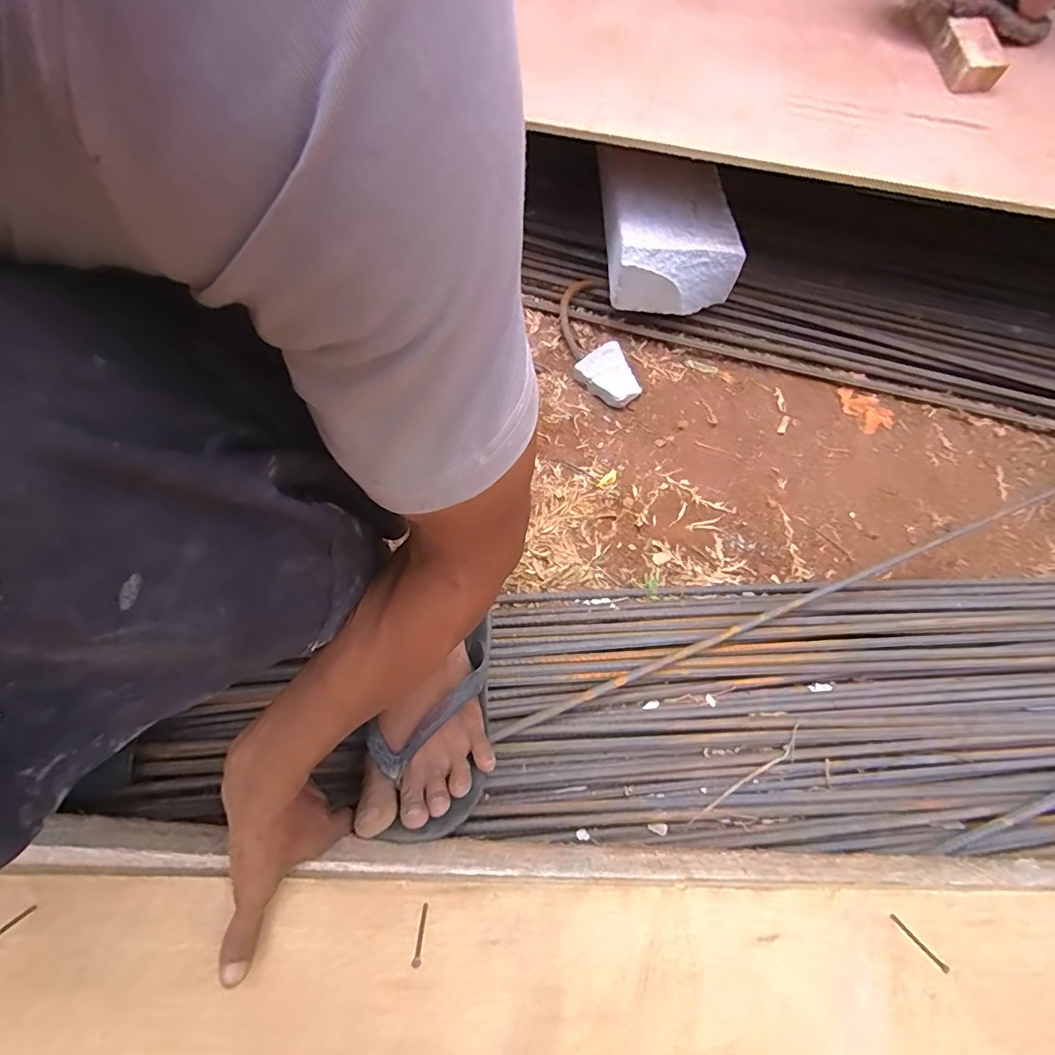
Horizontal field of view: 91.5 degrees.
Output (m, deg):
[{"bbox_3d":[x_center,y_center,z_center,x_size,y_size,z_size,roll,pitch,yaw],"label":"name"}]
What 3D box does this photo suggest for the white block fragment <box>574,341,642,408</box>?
[{"bbox_3d":[0.139,-0.248,0.849,0.100,0.031,0.107,-35,67,-22],"label":"white block fragment"}]

